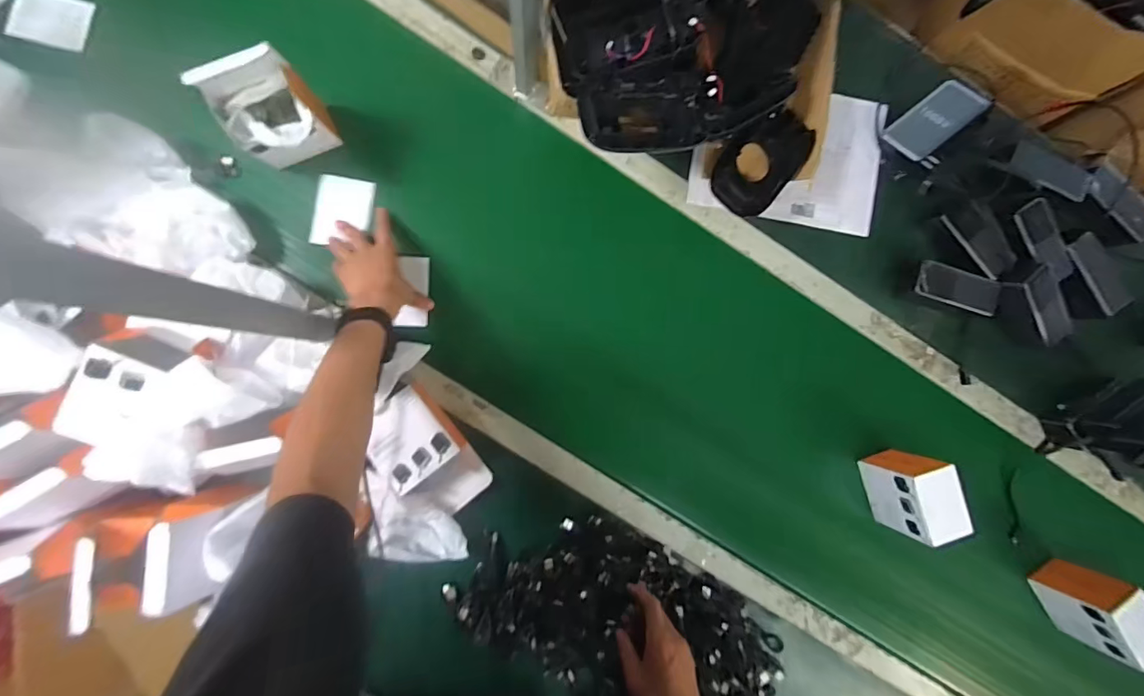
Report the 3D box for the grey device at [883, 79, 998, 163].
[{"bbox_3d":[0.537,-0.339,0.717,0.119,0.015,0.073,-39,72,16],"label":"grey device"}]

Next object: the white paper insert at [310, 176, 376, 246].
[{"bbox_3d":[-0.325,-0.192,0.687,0.074,0.009,0.098,9,98,-24],"label":"white paper insert"}]

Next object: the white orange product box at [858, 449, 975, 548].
[{"bbox_3d":[0.497,0.212,0.709,0.071,0.112,0.115,-15,89,-6],"label":"white orange product box"}]

